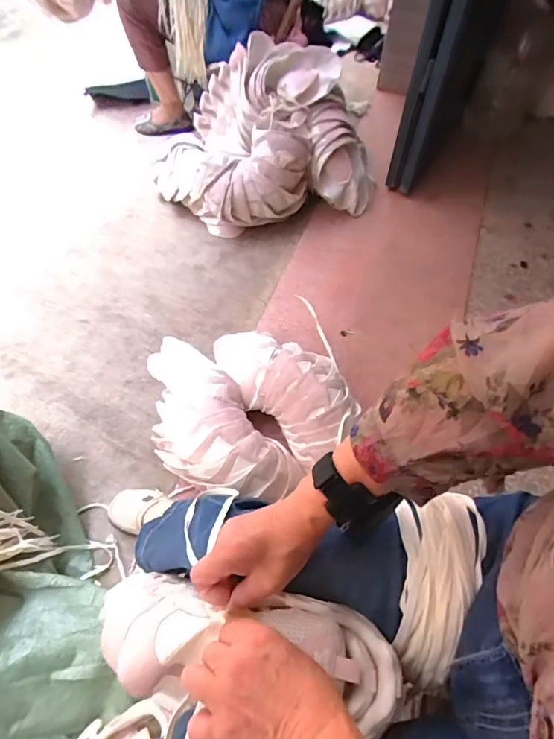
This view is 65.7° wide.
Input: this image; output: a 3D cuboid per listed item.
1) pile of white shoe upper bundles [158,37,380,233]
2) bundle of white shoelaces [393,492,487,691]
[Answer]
[{"bbox_3d":[-0.041,-0.677,1.295,0.632,0.356,0.430,-21,60,-13],"label":"pile of white shoe upper bundles"},{"bbox_3d":[0.141,0.199,0.396,0.076,0.045,0.170,13,75,13],"label":"bundle of white shoelaces"}]

